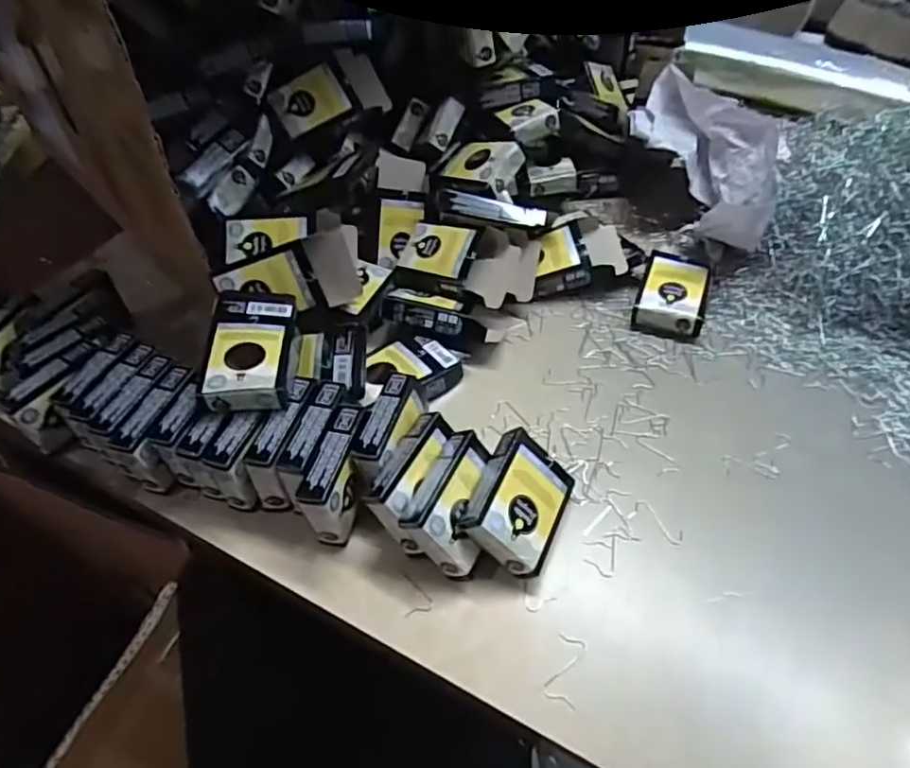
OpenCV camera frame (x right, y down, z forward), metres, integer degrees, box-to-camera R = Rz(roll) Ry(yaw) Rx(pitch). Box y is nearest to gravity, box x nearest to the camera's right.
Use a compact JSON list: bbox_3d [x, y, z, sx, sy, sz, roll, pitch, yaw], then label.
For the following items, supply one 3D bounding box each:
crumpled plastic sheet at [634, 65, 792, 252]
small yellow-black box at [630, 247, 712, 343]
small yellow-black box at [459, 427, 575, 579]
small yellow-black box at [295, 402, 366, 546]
[{"bbox_3d":[0.220,-0.204,0.560,0.101,0.069,0.207,-12,62,-6],"label":"crumpled plastic sheet"},{"bbox_3d":[0.182,-0.075,0.524,0.053,0.029,0.078,12,51,15],"label":"small yellow-black box"},{"bbox_3d":[0.040,0.073,0.384,0.059,0.018,0.072,43,54,-14],"label":"small yellow-black box"},{"bbox_3d":[-0.073,0.059,0.404,0.023,0.058,0.074,8,50,12],"label":"small yellow-black box"}]

